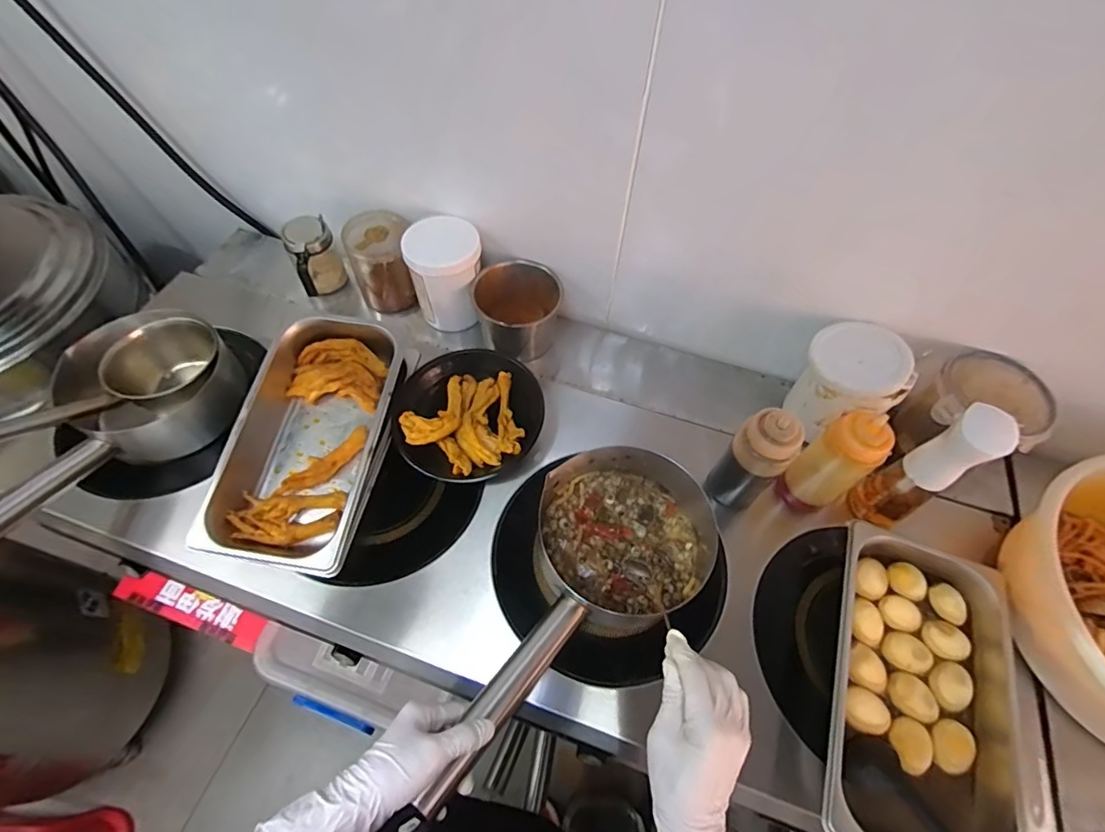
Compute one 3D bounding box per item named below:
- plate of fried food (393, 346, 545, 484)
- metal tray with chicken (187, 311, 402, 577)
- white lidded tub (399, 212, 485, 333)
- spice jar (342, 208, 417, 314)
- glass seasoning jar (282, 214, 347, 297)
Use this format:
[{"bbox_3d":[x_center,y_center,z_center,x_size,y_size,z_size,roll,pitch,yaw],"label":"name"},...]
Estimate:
[{"bbox_3d":[-0.108,0.000,0.669,0.184,0.053,0.178,1,59,-1],"label":"plate of fried food"},{"bbox_3d":[-0.298,0.030,0.652,0.176,0.089,0.327,7,59,2],"label":"metal tray with chicken"},{"bbox_3d":[-0.163,-0.221,0.791,0.106,0.131,0.111,1,59,-1],"label":"white lidded tub"},{"bbox_3d":[-0.271,-0.242,0.822,0.096,0.130,0.094,-7,60,-6],"label":"spice jar"},{"bbox_3d":[-0.379,-0.250,0.824,0.069,0.112,0.073,-20,62,-14],"label":"glass seasoning jar"}]

